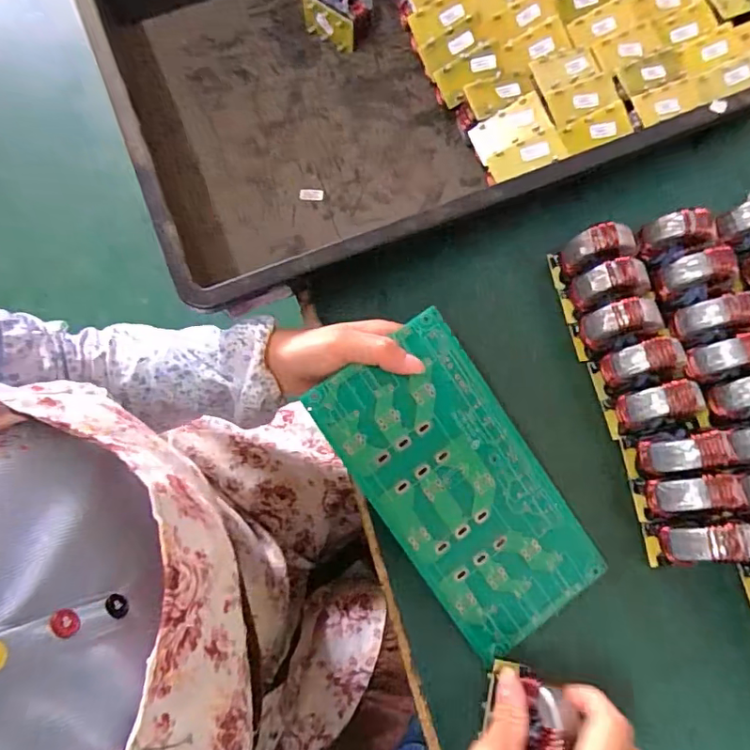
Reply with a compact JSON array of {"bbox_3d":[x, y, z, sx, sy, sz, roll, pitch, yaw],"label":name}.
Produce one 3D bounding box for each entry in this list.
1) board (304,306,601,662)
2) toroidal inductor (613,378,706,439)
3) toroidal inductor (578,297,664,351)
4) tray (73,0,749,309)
[{"bbox_3d":[0.061,0.079,0.372,0.112,0.005,0.223,-35,95,-9],"label":"board"},{"bbox_3d":[0.209,0.025,0.391,0.053,0.053,0.028,-11,74,-3],"label":"toroidal inductor"},{"bbox_3d":[0.185,-0.037,0.405,0.046,0.054,0.024,-9,74,-2],"label":"toroidal inductor"},{"bbox_3d":[0.046,-0.297,0.475,0.529,0.077,0.364,-22,75,-6],"label":"tray"}]

